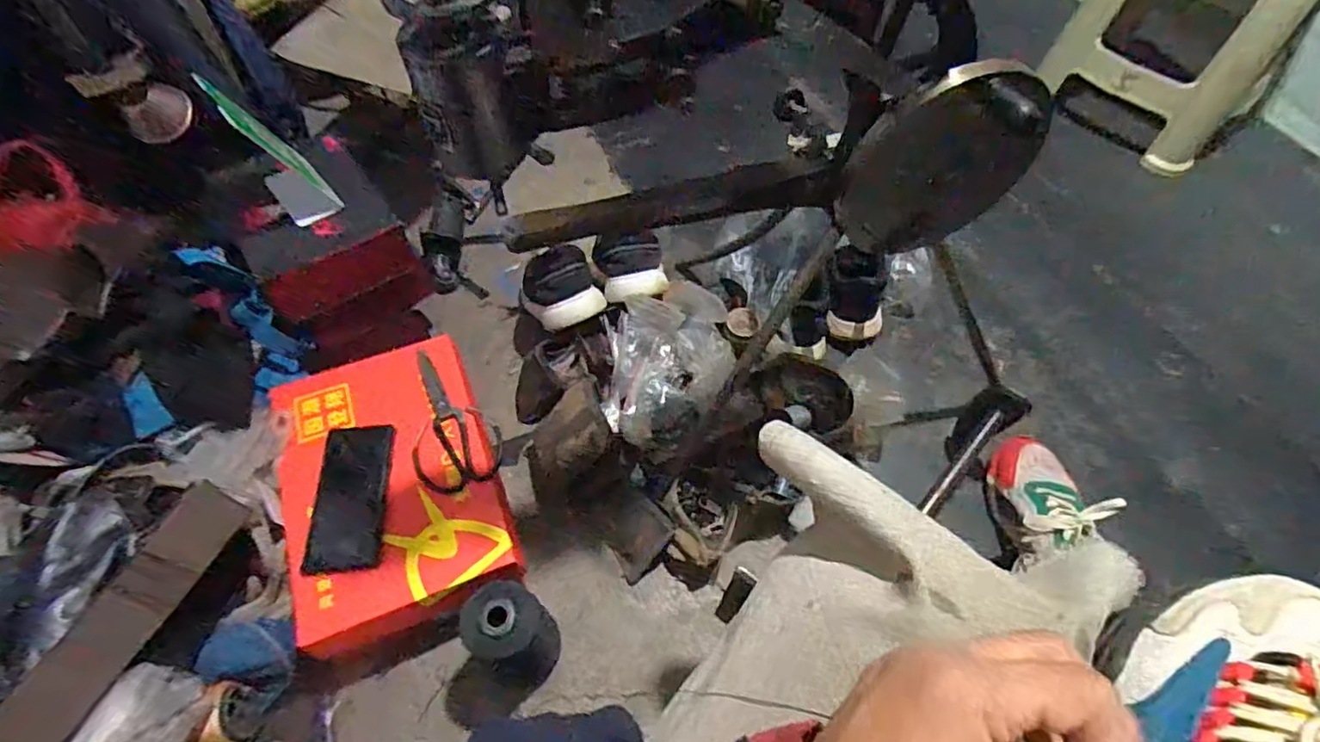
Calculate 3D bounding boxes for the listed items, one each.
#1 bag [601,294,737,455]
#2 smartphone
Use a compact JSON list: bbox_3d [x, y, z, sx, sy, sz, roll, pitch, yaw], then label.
[{"bbox_3d":[0.013,0.005,0.793,0.158,0.079,0.176,1,59,0],"label":"bag"},{"bbox_3d":[-0.339,0.135,0.692,0.075,0.014,0.166,-5,59,-3],"label":"smartphone"}]

